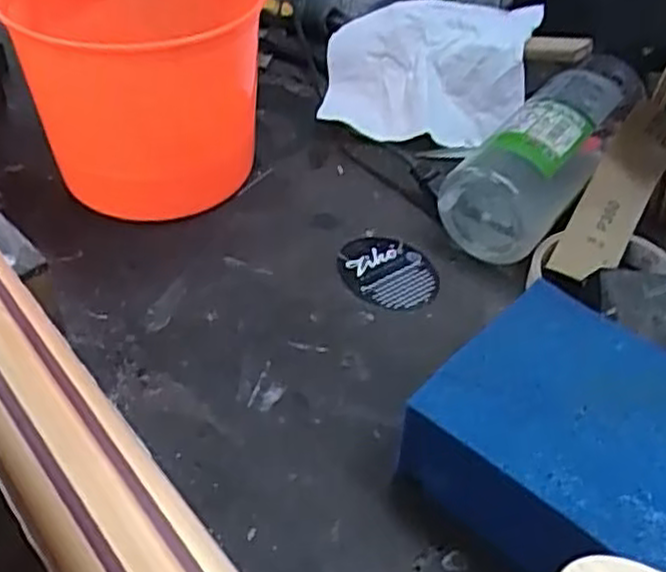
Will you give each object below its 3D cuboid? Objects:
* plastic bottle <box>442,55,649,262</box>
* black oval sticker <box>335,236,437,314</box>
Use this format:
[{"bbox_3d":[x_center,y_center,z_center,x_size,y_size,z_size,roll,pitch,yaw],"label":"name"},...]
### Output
[{"bbox_3d":[0.141,-0.090,0.496,0.066,0.070,0.181,29,51,23],"label":"plastic bottle"},{"bbox_3d":[0.032,-0.008,0.461,0.051,0.005,0.060,-25,52,-25],"label":"black oval sticker"}]

